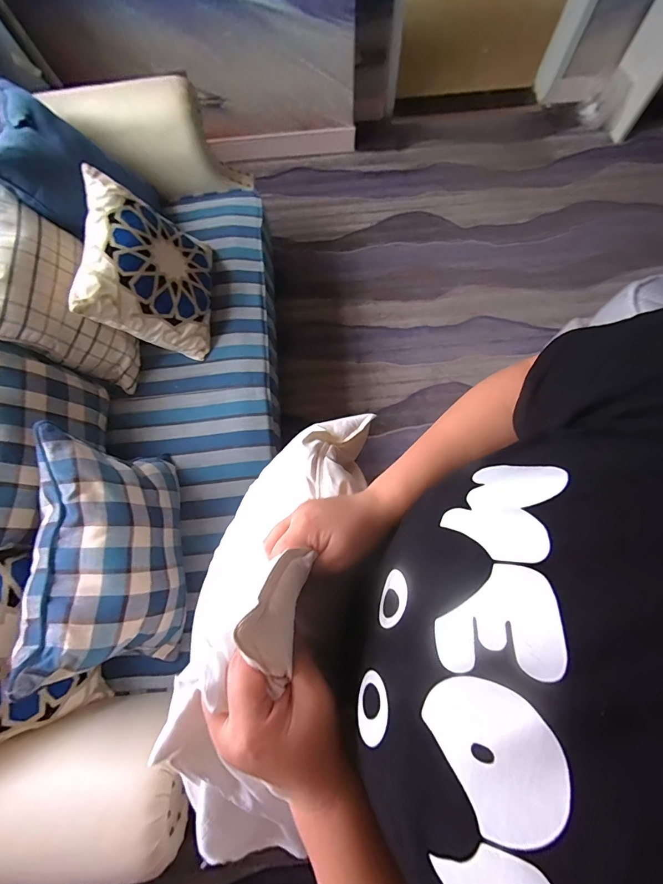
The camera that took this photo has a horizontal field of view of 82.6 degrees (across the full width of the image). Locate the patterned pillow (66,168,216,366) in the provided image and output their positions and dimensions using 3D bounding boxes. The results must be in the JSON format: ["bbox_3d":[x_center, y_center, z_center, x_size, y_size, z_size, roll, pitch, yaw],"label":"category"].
[{"bbox_3d":[-0.512,-0.492,1.085,0.120,0.371,0.398,4,84,39],"label":"patterned pillow"}]

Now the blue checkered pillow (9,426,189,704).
[{"bbox_3d":[-0.500,0.245,0.853,0.238,0.296,0.497,-13,73,-3],"label":"blue checkered pillow"}]

